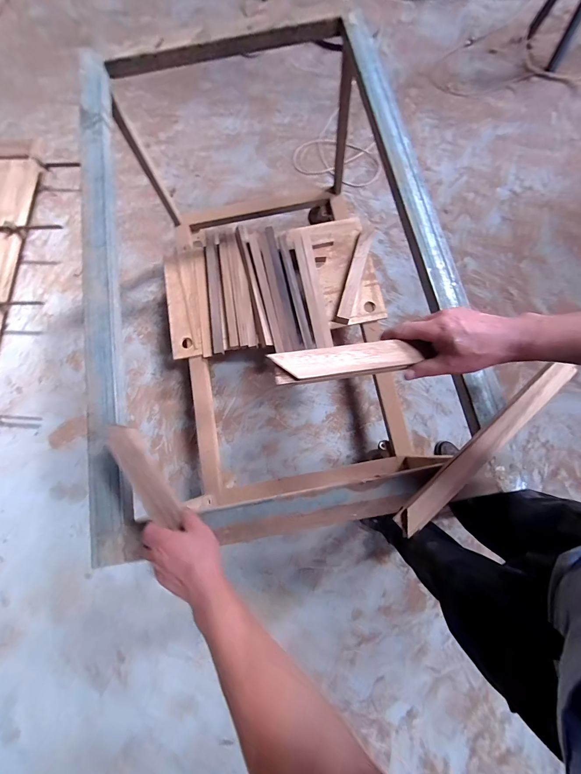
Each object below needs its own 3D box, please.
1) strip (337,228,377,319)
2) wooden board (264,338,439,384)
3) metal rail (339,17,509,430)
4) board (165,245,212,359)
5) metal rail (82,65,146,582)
[{"bbox_3d":[0.251,-0.436,1.143,0.054,0.052,0.401,16,80,4],"label":"strip"},{"bbox_3d":[0.077,-0.034,0.377,0.193,0.016,0.041,-7,79,-8],"label":"wooden board"},{"bbox_3d":[0.252,-0.399,0.616,0.072,0.043,0.972,-11,77,0],"label":"metal rail"},{"bbox_3d":[-0.404,-0.331,1.175,0.172,0.028,0.454,-6,79,0],"label":"board"},{"bbox_3d":[-0.382,-0.234,0.603,0.076,0.042,1.081,-11,77,0],"label":"metal rail"}]

